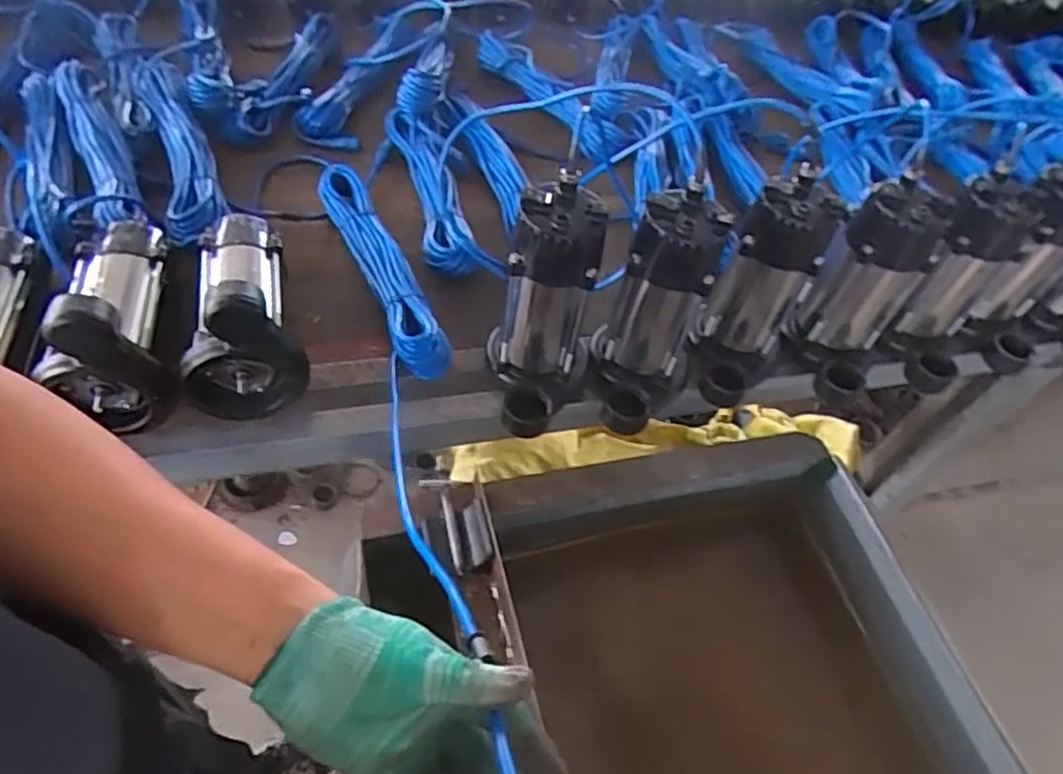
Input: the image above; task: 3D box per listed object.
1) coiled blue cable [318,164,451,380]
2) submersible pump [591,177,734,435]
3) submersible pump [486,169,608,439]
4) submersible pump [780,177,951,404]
[{"bbox_3d":[-0.194,-0.159,0.864,0.062,0.051,0.355,-17,57,-22],"label":"coiled blue cable"},{"bbox_3d":[0.135,-0.072,0.722,0.107,0.224,0.139,14,51,1],"label":"submersible pump"},{"bbox_3d":[0.019,-0.093,0.721,0.105,0.226,0.183,-2,52,-11],"label":"submersible pump"},{"bbox_3d":[0.387,-0.109,0.795,0.114,0.224,0.122,31,53,14],"label":"submersible pump"}]

